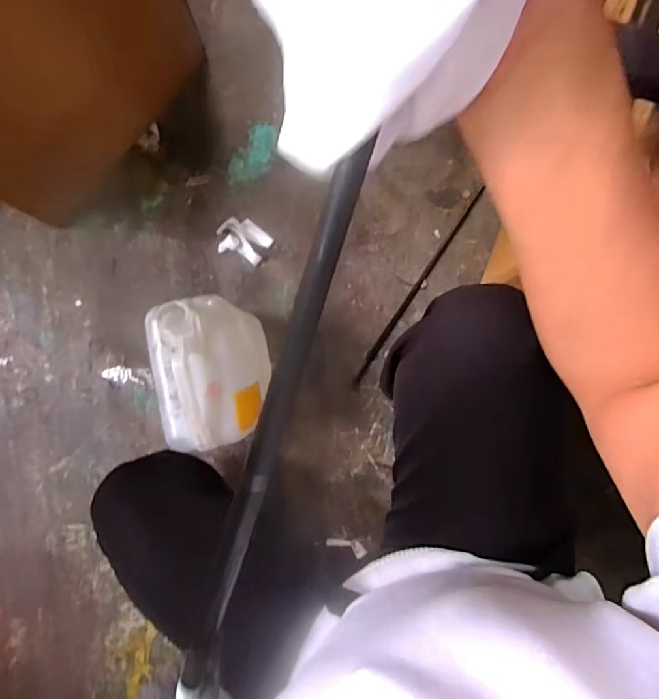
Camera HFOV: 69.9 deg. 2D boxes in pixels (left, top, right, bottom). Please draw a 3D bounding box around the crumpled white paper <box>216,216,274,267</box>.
[{"bbox_3d":[-0.152,-0.197,0.845,0.095,0.012,0.069,21,90,3],"label":"crumpled white paper"}]

